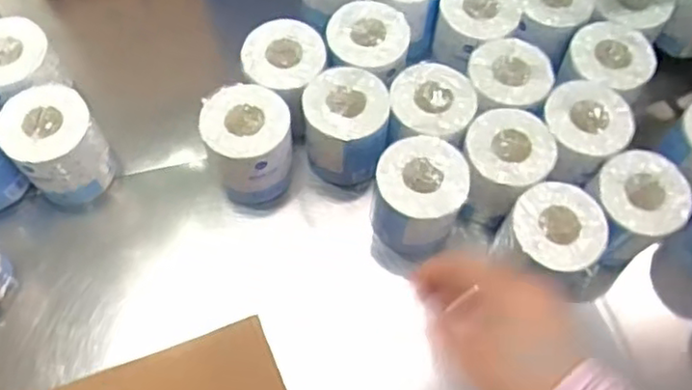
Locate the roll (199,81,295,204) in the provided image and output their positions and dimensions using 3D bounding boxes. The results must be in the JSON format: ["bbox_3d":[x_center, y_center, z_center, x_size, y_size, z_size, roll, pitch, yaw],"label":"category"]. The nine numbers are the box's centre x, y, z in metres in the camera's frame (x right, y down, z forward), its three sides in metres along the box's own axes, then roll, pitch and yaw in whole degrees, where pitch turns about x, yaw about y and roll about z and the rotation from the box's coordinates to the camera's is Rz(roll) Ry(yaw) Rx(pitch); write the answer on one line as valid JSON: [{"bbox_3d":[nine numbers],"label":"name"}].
[{"bbox_3d":[-0.113,-0.057,0.789,0.093,0.117,0.098,1,64,-1],"label":"roll"}]

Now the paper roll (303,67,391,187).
[{"bbox_3d":[0.000,-0.079,0.797,0.093,0.107,0.097,1,64,-1],"label":"paper roll"}]

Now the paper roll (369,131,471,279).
[{"bbox_3d":[0.081,0.011,0.763,0.103,0.118,0.116,18,65,7],"label":"paper roll"}]

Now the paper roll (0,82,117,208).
[{"bbox_3d":[-0.340,-0.056,0.789,0.103,0.119,0.094,1,64,-1],"label":"paper roll"}]

